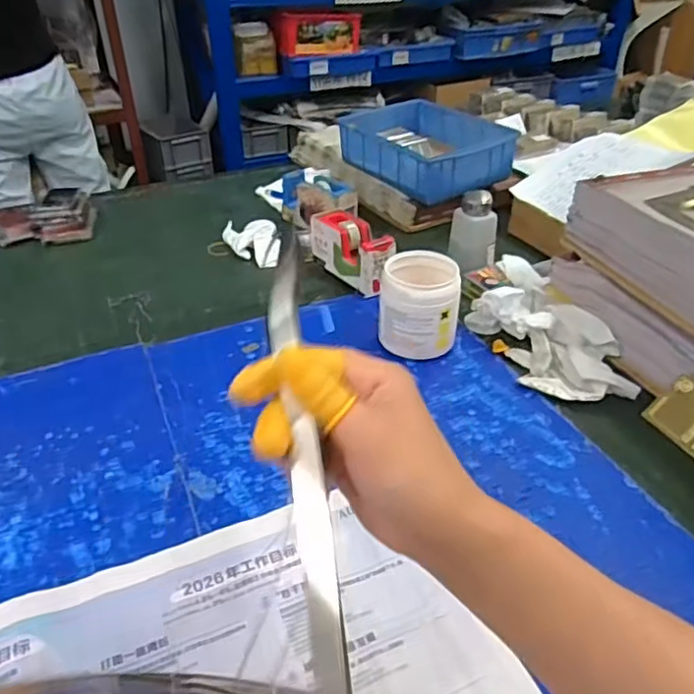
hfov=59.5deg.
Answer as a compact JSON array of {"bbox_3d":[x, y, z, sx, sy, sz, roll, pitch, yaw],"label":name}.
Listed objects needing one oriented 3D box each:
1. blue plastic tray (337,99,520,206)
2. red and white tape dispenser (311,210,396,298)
[{"bbox_3d":[0.143,-0.354,1.075,0.205,0.076,0.274,-20,41,-25],"label":"blue plastic tray"},{"bbox_3d":[0.010,-0.140,0.902,0.056,0.079,0.157,-26,44,-29],"label":"red and white tape dispenser"}]

